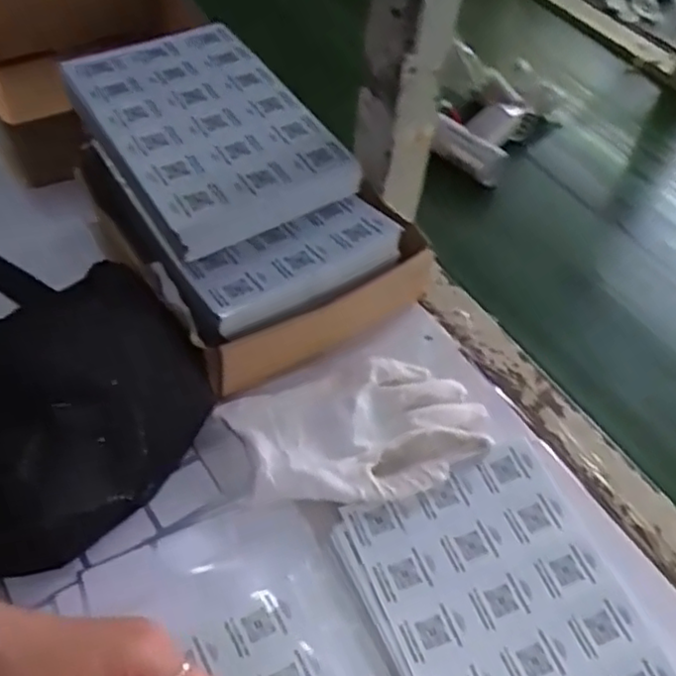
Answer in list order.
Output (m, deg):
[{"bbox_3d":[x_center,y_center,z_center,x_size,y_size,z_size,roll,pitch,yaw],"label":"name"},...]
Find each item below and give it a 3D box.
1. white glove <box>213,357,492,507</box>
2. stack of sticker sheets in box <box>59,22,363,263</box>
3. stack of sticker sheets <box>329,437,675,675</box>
[{"bbox_3d":[0.016,0.059,0.443,0.158,0.020,0.099,-15,55,-16],"label":"white glove"},{"bbox_3d":[-0.096,-0.152,0.490,0.135,0.031,0.205,-25,59,-22],"label":"stack of sticker sheets in box"},{"bbox_3d":[0.102,0.168,0.377,0.139,0.010,0.205,-20,59,-18],"label":"stack of sticker sheets"}]

